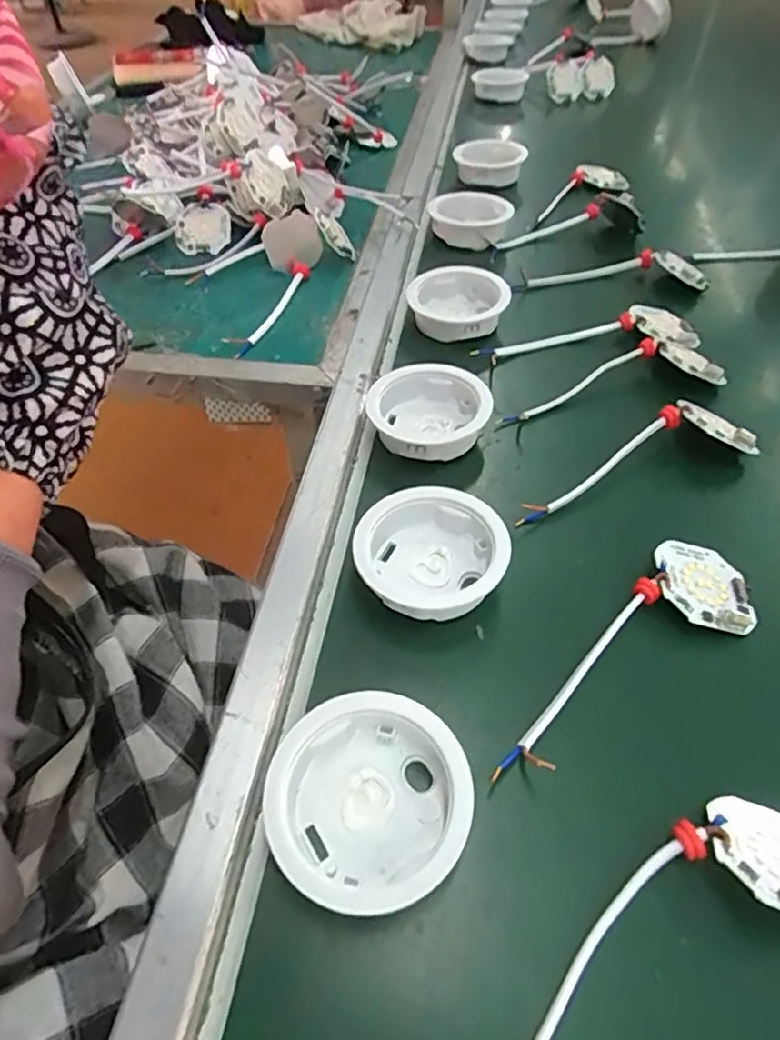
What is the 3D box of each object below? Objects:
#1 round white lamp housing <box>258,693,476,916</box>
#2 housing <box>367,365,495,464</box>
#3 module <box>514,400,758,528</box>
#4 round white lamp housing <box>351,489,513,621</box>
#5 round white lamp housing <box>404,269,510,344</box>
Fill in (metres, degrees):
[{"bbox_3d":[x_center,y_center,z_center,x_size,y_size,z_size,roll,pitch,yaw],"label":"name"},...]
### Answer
[{"bbox_3d":[-0.009,0.104,0.228,0.070,0.028,0.070,0,50,-1],"label":"round white lamp housing"},{"bbox_3d":[0.022,-0.063,0.374,0.073,0.028,0.067,0,50,-1],"label":"housing"},{"bbox_3d":[0.144,-0.024,0.347,0.150,0.021,0.052,-32,57,-24],"label":"module"},{"bbox_3d":[0.019,0.016,0.306,0.071,0.029,0.059,-1,50,-2],"label":"round white lamp housing"},{"bbox_3d":[0.050,-0.159,0.456,0.071,0.035,0.074,0,50,-1],"label":"round white lamp housing"}]

